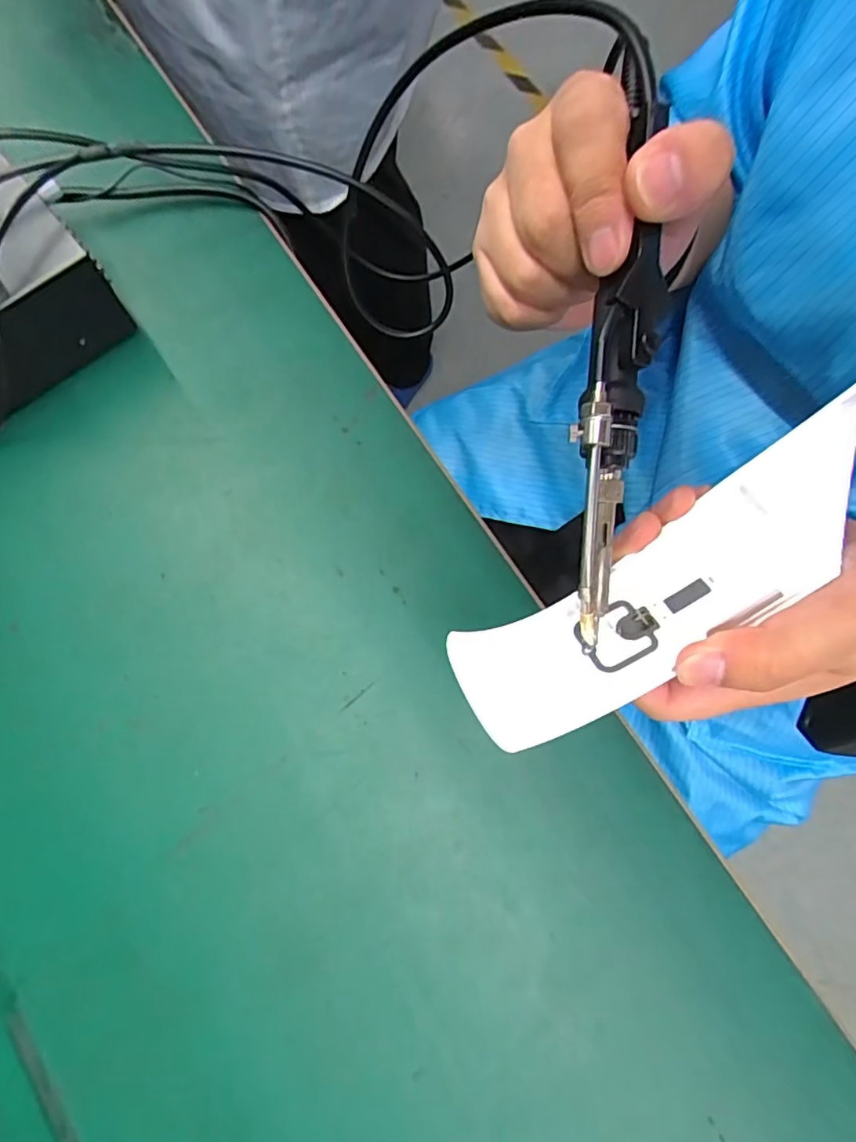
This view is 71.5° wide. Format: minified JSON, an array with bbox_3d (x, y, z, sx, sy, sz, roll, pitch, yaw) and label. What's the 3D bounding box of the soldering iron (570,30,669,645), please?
[{"bbox_3d":[0.067,-0.081,0.206,0.025,0.023,0.206,6,93,1],"label":"soldering iron"}]

